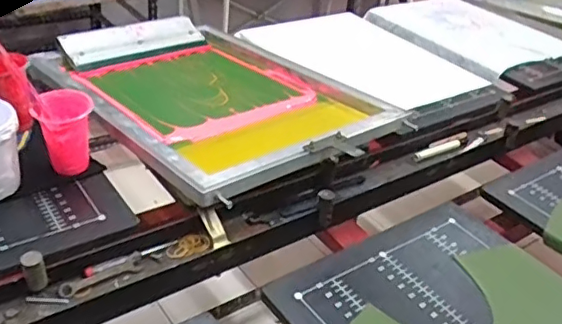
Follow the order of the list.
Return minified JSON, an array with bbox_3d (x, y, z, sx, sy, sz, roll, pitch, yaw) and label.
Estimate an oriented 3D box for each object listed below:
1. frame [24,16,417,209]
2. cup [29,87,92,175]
[{"bbox_3d":[-0.137,-0.134,1.124,0.477,0.062,0.643,-21,40,-35],"label":"frame"},{"bbox_3d":[-0.340,-0.041,0.911,0.086,0.128,0.075,-9,37,-21],"label":"cup"}]

